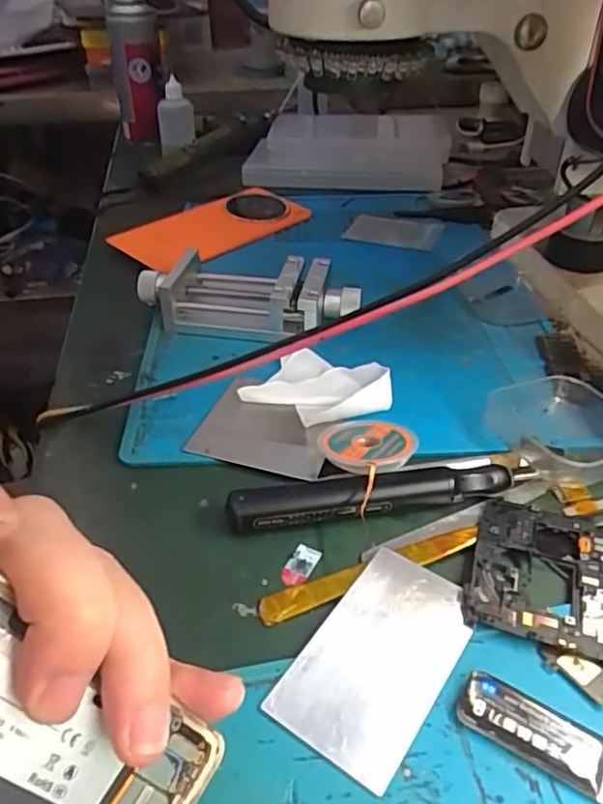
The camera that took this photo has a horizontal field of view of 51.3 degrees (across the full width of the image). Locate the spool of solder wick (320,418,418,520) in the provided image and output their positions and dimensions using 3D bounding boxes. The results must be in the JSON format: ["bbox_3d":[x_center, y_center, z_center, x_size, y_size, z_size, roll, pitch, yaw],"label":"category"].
[{"bbox_3d":[0.033,0.025,0.292,0.042,0.014,0.051,-15,27,-22],"label":"spool of solder wick"}]

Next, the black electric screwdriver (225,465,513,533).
[{"bbox_3d":[0.031,0.039,0.272,0.123,0.016,0.016,-7,38,-6],"label":"black electric screwdriver"}]

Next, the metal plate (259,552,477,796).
[{"bbox_3d":[0.028,0.087,0.220,0.046,0.004,0.079,22,44,28],"label":"metal plate"}]

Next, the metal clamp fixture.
[{"bbox_3d":[-0.035,-0.066,0.393,0.138,0.029,0.060,9,39,14],"label":"metal clamp fixture"}]

